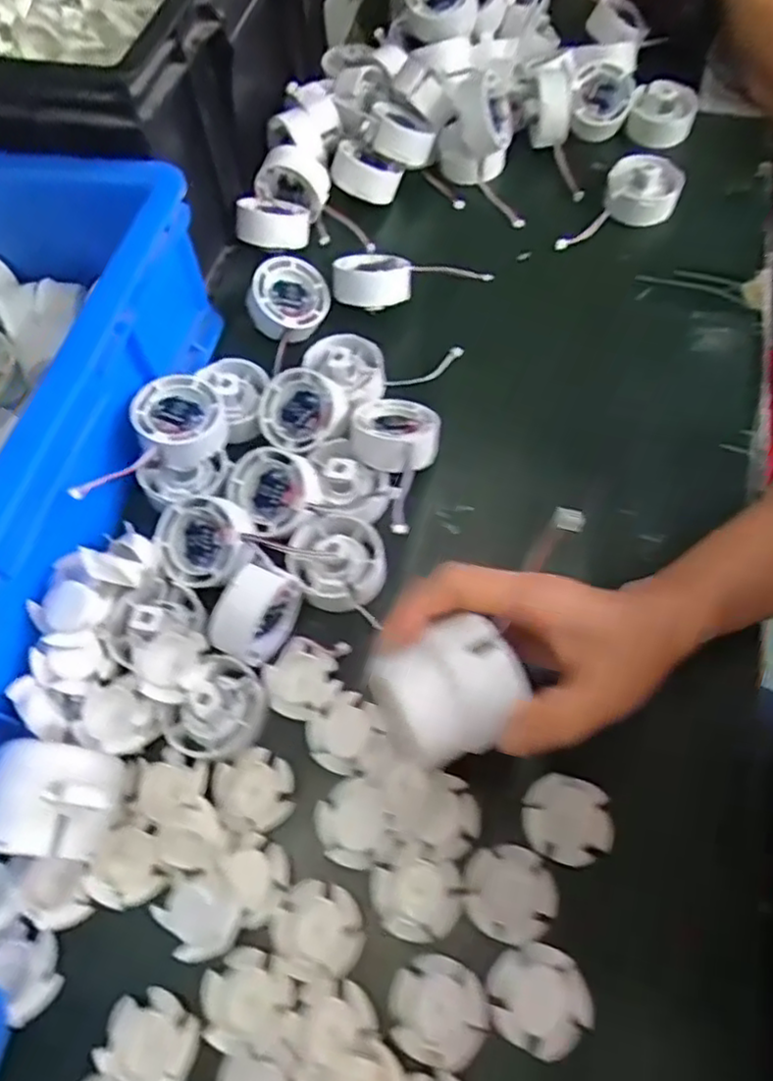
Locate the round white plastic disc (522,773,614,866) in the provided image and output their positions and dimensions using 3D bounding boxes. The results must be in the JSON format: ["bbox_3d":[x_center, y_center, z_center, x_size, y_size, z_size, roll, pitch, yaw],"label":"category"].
[{"bbox_3d":[0.091,0.137,0.334,0.043,0.005,0.038,12,63,8],"label":"round white plastic disc"}]

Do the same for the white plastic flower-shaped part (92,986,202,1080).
[{"bbox_3d":[-0.107,0.229,0.308,0.042,0.014,0.037,26,66,14],"label":"white plastic flower-shaped part"}]

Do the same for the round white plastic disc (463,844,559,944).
[{"bbox_3d":[0.059,0.168,0.323,0.042,0.004,0.040,-6,62,-1],"label":"round white plastic disc"}]

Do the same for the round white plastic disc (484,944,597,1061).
[{"bbox_3d":[0.067,0.204,0.301,0.042,0.004,0.040,-7,55,10],"label":"round white plastic disc"}]

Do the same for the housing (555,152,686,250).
[{"bbox_3d":[0.188,-0.264,0.538,0.055,0.037,0.109,35,69,18],"label":"housing"}]

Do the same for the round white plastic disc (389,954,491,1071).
[{"bbox_3d":[0.024,0.212,0.305,0.043,0.012,0.040,-1,62,1],"label":"round white plastic disc"}]

